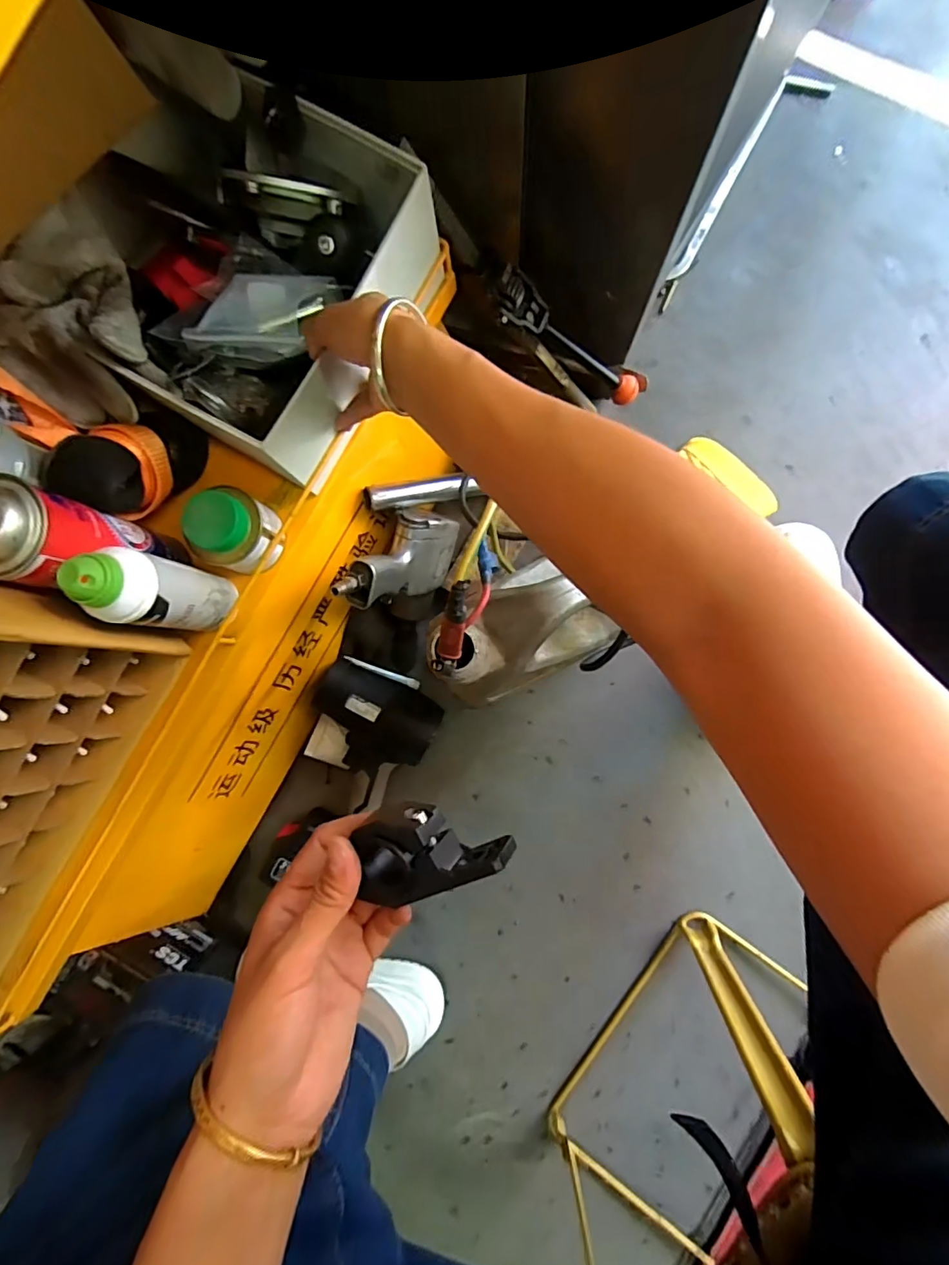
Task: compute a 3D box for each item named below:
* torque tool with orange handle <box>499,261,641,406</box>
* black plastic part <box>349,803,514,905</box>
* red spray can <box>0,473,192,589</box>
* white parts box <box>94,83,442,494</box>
[{"bbox_3d":[0.103,-0.311,0.551,0.211,0.027,0.038,16,89,-37],"label":"torque tool with orange handle"},{"bbox_3d":[-0.018,0.098,0.233,0.068,0.019,0.040,-6,88,3],"label":"black plastic part"},{"bbox_3d":[-0.288,-0.060,0.380,0.058,0.161,0.059,0,87,4],"label":"red spray can"},{"bbox_3d":[-0.185,-0.285,0.417,0.233,0.095,0.236,29,90,3],"label":"white parts box"}]

